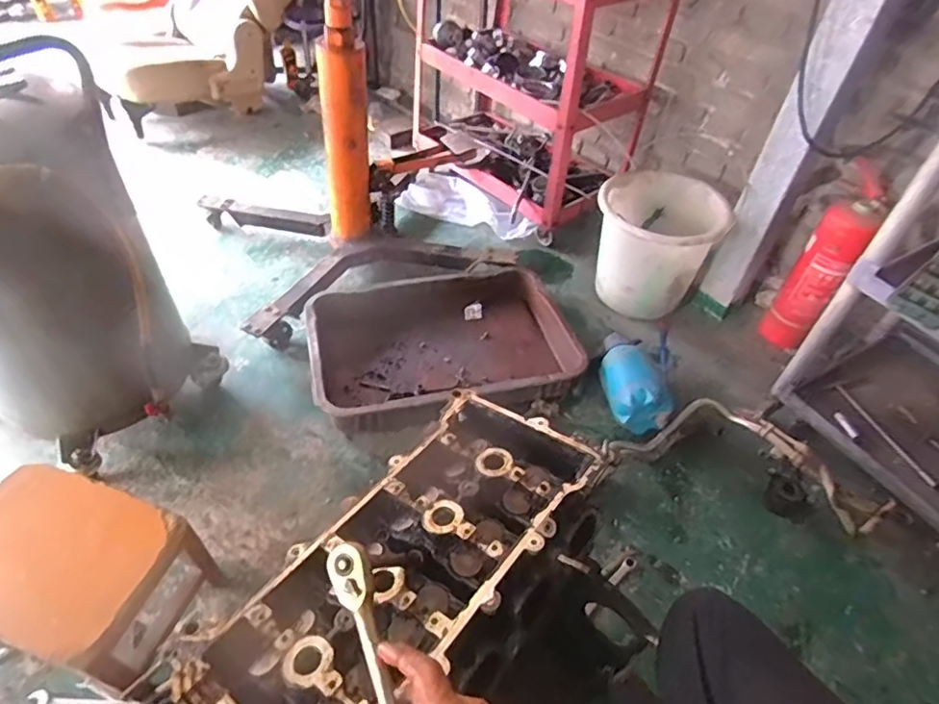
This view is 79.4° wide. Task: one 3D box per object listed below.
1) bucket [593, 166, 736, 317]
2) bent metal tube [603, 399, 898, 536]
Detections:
[{"bbox_3d":[0.499,-0.293,1.562,0.305,0.329,0.301,3,46,-3],"label":"bucket"},{"bbox_3d":[0.599,0.213,1.214,0.547,0.106,0.202,20,47,13],"label":"bent metal tube"}]

